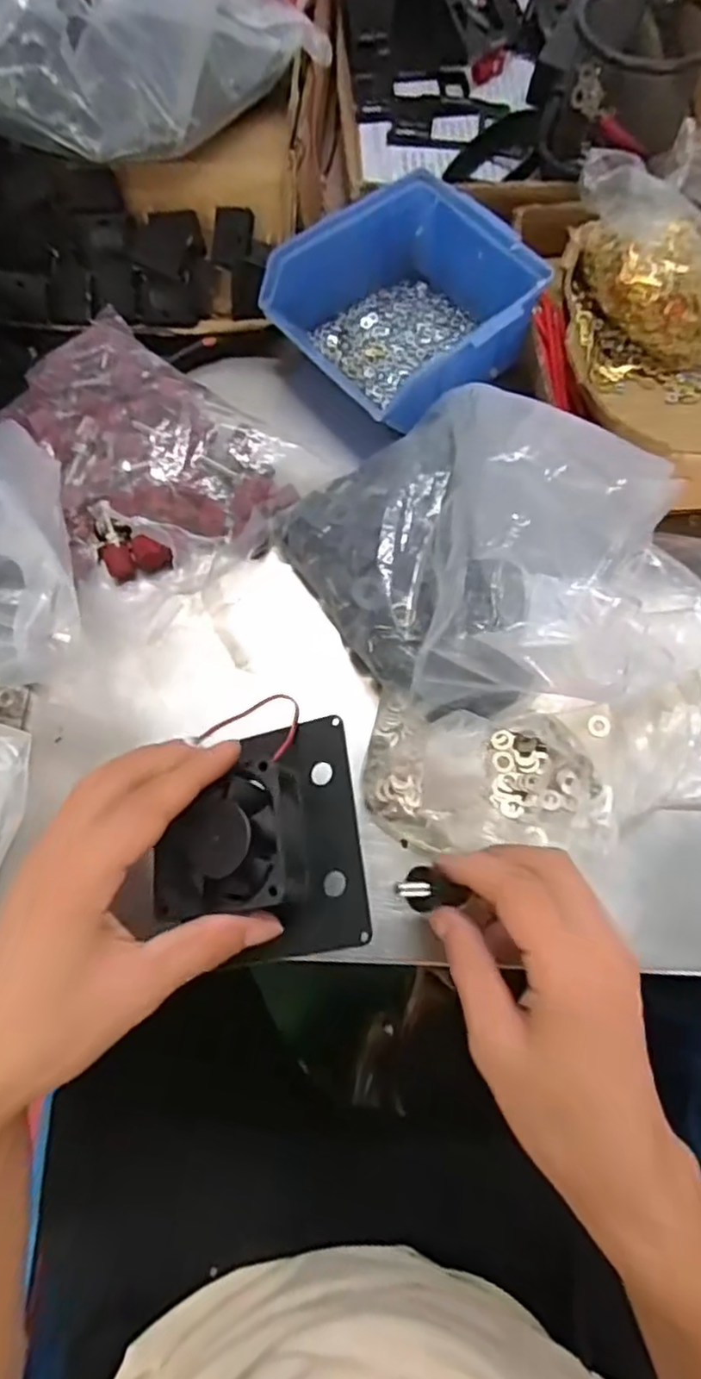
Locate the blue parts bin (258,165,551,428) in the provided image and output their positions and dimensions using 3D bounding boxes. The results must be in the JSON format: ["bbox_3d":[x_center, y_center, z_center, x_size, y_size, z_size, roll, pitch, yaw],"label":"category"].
[{"bbox_3d":[0.035,-0.235,0.419,0.131,0.064,0.127,43,76,14],"label":"blue parts bin"}]

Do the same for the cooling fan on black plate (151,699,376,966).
[{"bbox_3d":[-0.040,0.059,0.283,0.085,0.023,0.100,-6,71,-2],"label":"cooling fan on black plate"}]

